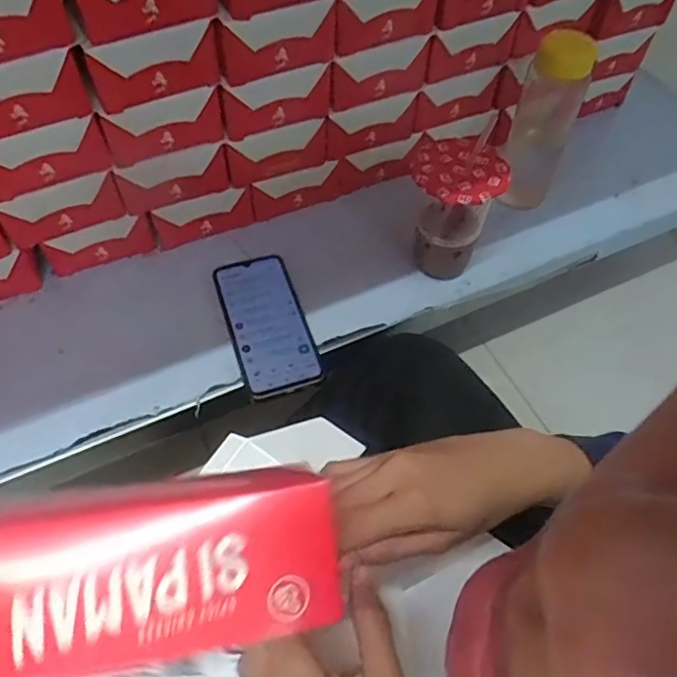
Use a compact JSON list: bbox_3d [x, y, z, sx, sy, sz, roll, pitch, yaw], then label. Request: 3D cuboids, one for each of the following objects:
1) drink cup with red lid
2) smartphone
[{"bbox_3d":[0.117,-0.125,0.622,0.080,0.144,0.083,1,55,-1],"label":"drink cup with red lid"},{"bbox_3d":[-0.072,-0.017,0.613,0.079,0.011,0.166,-17,66,-13],"label":"smartphone"}]

